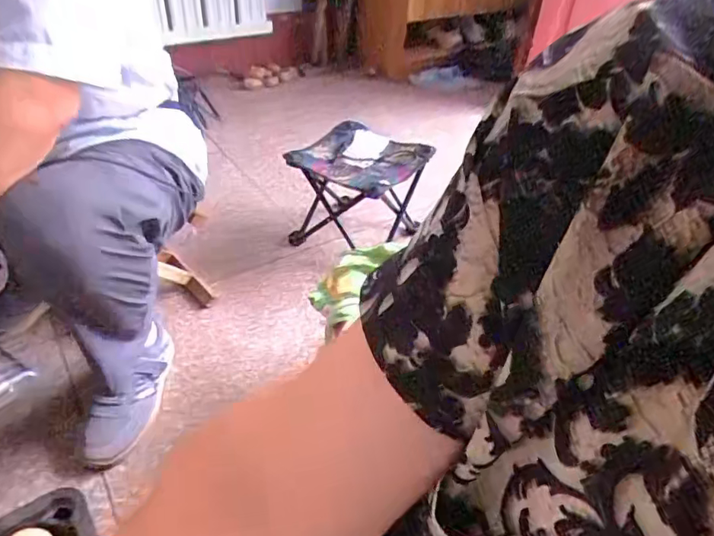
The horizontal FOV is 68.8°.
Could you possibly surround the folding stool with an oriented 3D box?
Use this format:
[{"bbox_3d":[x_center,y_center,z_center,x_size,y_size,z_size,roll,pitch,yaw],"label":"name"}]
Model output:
[{"bbox_3d":[0.002,-0.184,1.354,0.265,0.259,0.288,28,45,26],"label":"folding stool"}]

